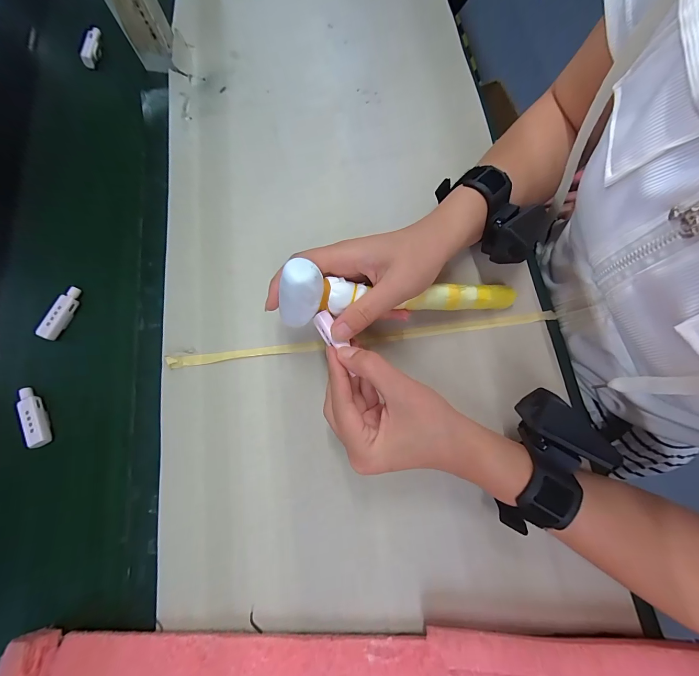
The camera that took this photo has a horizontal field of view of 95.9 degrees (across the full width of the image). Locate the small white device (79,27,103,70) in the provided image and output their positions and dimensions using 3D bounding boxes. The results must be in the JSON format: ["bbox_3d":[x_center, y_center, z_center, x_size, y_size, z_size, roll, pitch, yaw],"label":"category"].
[{"bbox_3d":[-0.344,-0.389,0.422,0.021,0.015,0.049,10,88,4],"label":"small white device"}]

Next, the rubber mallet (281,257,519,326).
[{"bbox_3d":[0.050,-0.037,0.265,0.213,0.048,0.027,-3,72,-19],"label":"rubber mallet"}]

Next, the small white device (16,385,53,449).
[{"bbox_3d":[-0.296,0.074,0.294,0.018,0.010,0.058,-29,75,-8],"label":"small white device"}]

